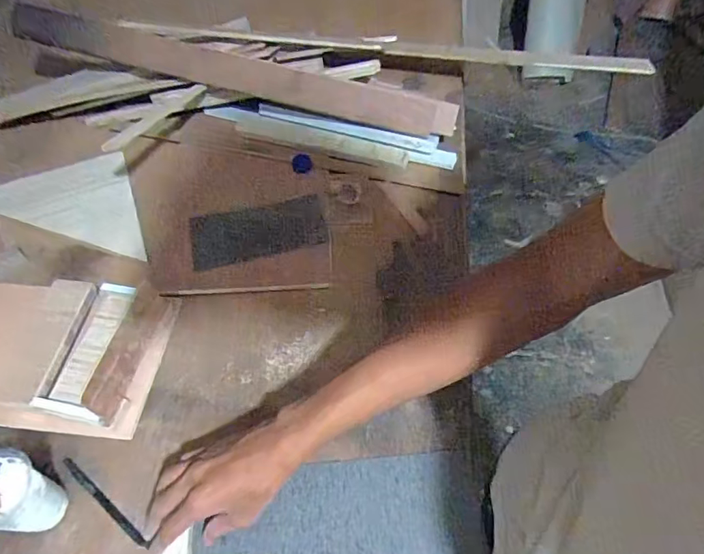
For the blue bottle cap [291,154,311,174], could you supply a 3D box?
[{"bbox_3d":[-0.082,-0.184,0.774,0.032,0.014,0.034,-1,56,2],"label":"blue bottle cap"}]

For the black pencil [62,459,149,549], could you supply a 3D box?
[{"bbox_3d":[-0.261,0.239,0.502,0.137,0.010,0.010,31,65,20],"label":"black pencil"}]

